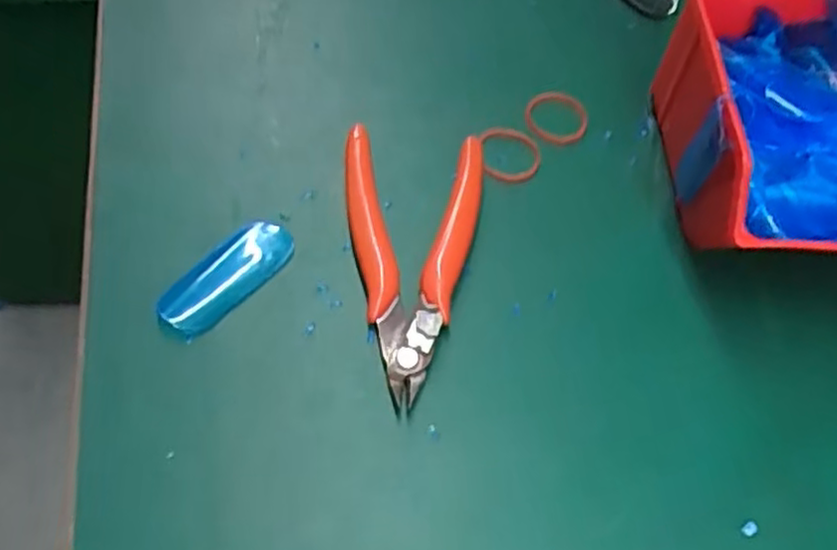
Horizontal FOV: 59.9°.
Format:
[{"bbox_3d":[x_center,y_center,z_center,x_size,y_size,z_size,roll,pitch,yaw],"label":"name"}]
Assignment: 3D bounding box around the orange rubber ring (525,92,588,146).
[{"bbox_3d":[0.063,-0.072,0.332,0.028,0.004,0.032,20,57,8],"label":"orange rubber ring"}]

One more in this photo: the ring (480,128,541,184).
[{"bbox_3d":[0.040,-0.054,0.318,0.026,0.004,0.031,-1,57,-6],"label":"ring"}]

